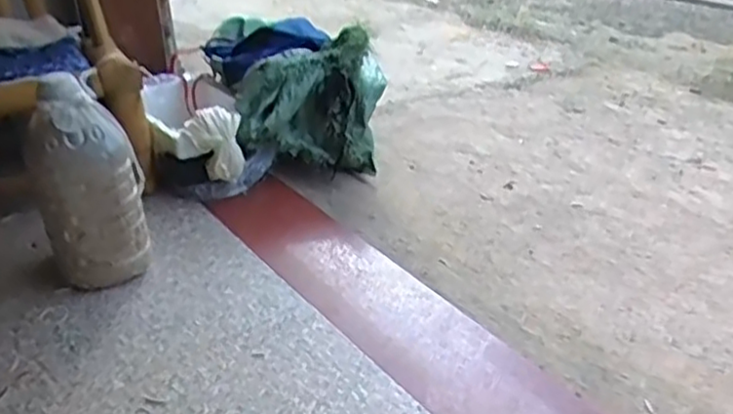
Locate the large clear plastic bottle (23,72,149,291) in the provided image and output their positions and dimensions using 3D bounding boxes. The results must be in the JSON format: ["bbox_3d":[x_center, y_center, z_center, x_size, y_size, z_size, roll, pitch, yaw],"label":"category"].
[{"bbox_3d":[-0.535,-0.032,1.325,0.173,0.383,0.143,1,31,1],"label":"large clear plastic bottle"}]

